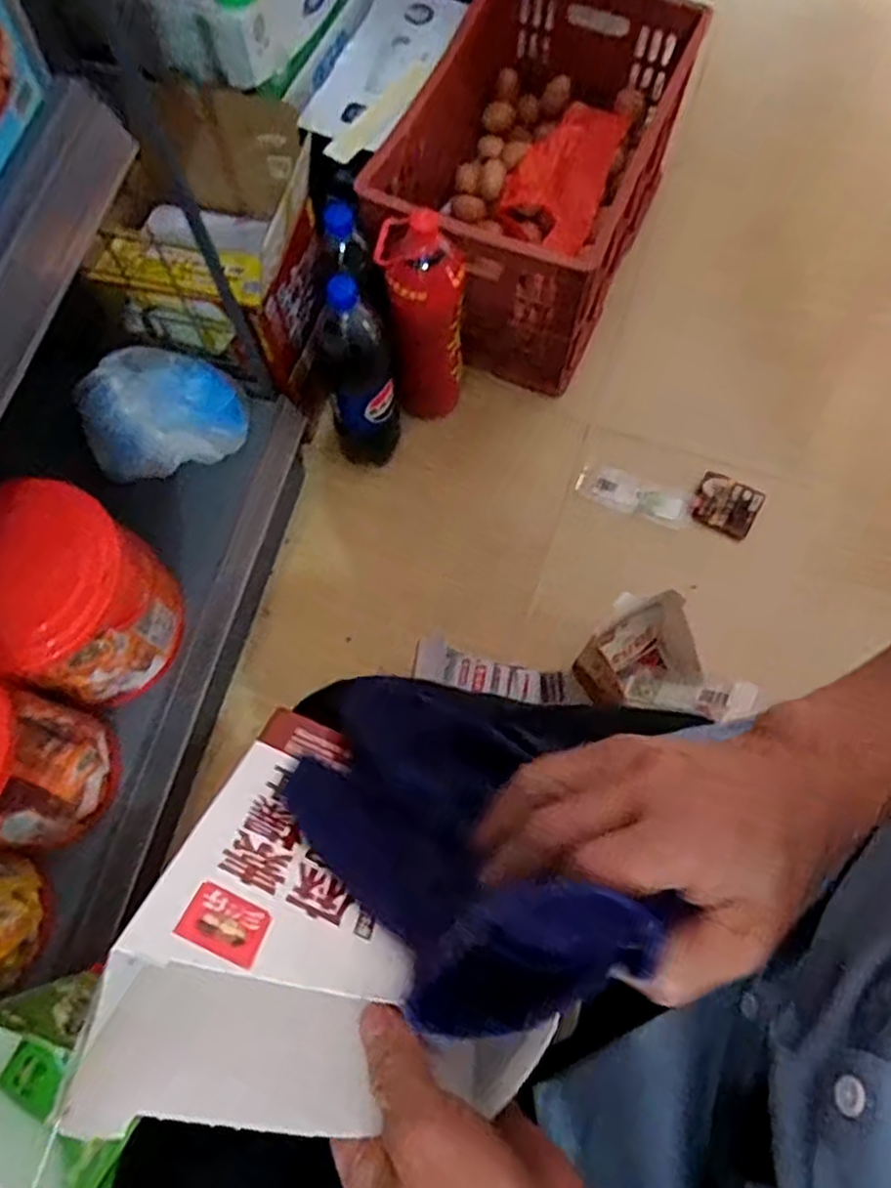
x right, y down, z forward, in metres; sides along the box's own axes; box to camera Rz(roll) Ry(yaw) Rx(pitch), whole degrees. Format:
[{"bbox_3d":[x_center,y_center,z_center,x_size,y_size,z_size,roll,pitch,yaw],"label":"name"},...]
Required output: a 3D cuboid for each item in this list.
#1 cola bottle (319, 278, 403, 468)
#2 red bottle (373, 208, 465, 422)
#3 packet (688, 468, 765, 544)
[{"bbox_3d":[-0.098,-0.235,0.865,0.074,0.294,0.072,-7,72,-3],"label":"cola bottle"},{"bbox_3d":[-0.026,-0.332,0.904,0.088,0.291,0.087,0,71,0],"label":"red bottle"},{"bbox_3d":[0.367,-0.118,0.962,0.081,0.018,0.069,28,74,9],"label":"packet"}]

